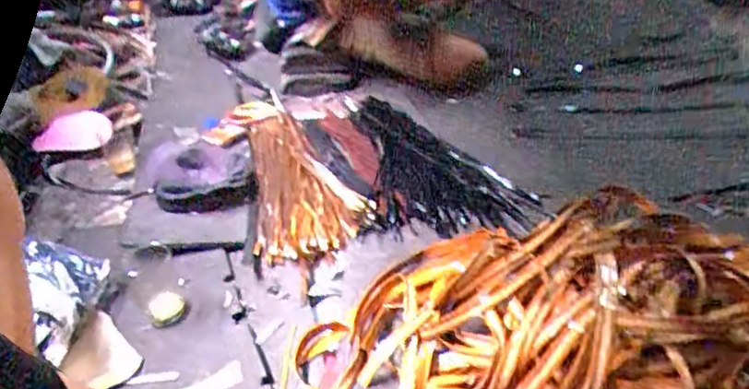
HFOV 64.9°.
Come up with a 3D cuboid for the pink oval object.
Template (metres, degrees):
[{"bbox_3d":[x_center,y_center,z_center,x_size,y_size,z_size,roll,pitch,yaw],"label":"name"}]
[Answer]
[{"bbox_3d":[-0.650,-0.143,1.291,0.165,0.016,0.119,-2,52,5],"label":"pink oval object"}]

